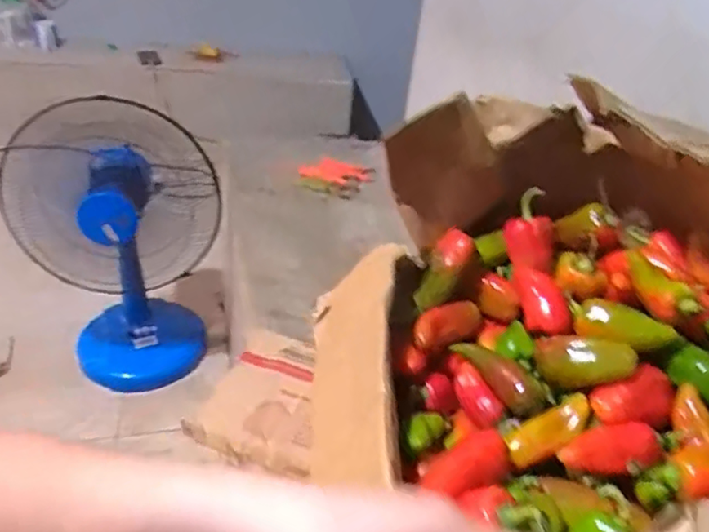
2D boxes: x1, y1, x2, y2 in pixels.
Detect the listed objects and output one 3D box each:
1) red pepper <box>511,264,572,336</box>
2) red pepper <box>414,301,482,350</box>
[{"bbox_3d":[0.164,0.031,0.537,0.026,0.033,0.088,2,33,-7],"label":"red pepper"},{"bbox_3d":[0.079,0.054,0.537,0.090,0.031,0.023,-10,34,-46],"label":"red pepper"}]

